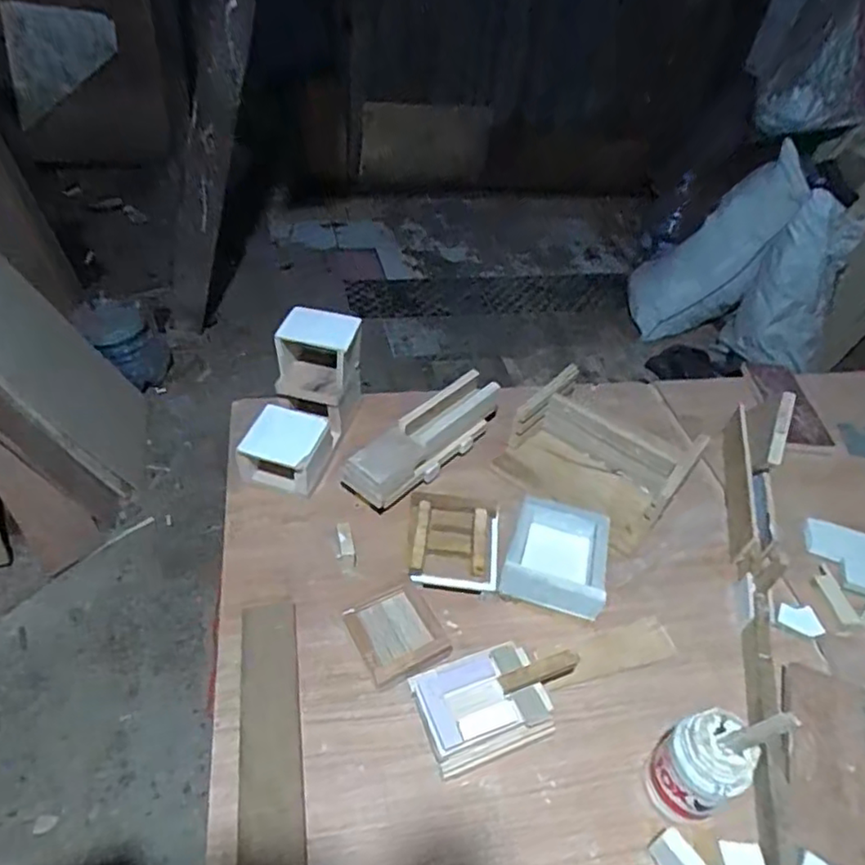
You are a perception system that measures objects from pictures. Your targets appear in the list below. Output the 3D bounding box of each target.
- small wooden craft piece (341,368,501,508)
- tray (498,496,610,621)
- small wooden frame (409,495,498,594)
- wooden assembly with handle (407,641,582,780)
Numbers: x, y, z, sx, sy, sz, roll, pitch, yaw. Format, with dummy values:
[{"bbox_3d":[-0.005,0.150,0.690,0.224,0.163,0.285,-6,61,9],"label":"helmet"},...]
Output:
[{"bbox_3d":[-0.005,0.012,1.002,0.085,0.083,0.294,35,51,24],"label":"small wooden craft piece"},{"bbox_3d":[0.170,0.171,0.879,0.134,0.047,0.156,13,44,7],"label":"tray"},{"bbox_3d":[0.030,0.154,0.886,0.122,0.054,0.142,8,45,0],"label":"small wooden frame"},{"bbox_3d":[0.081,0.307,0.743,0.197,0.057,0.110,-12,46,-19],"label":"wooden assembly with handle"}]

